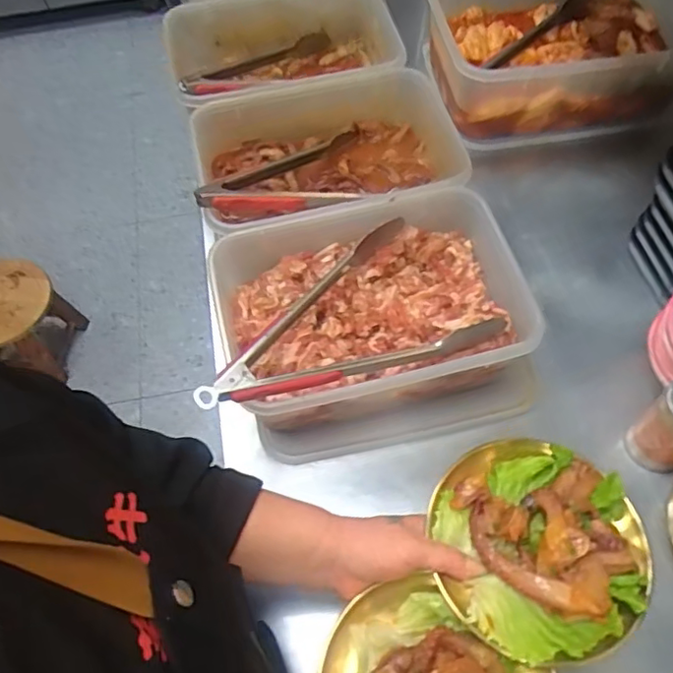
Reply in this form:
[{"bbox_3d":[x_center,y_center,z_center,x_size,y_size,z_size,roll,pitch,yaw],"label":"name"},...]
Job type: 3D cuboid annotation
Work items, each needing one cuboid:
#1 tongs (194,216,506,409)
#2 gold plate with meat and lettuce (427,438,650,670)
[{"bbox_3d":[0.002,-0.027,0.611,0.296,0.071,0.177,-17,61,-8],"label":"tongs"},{"bbox_3d":[0.155,0.154,0.458,0.151,0.035,0.159,-1,60,1],"label":"gold plate with meat and lettuce"}]

